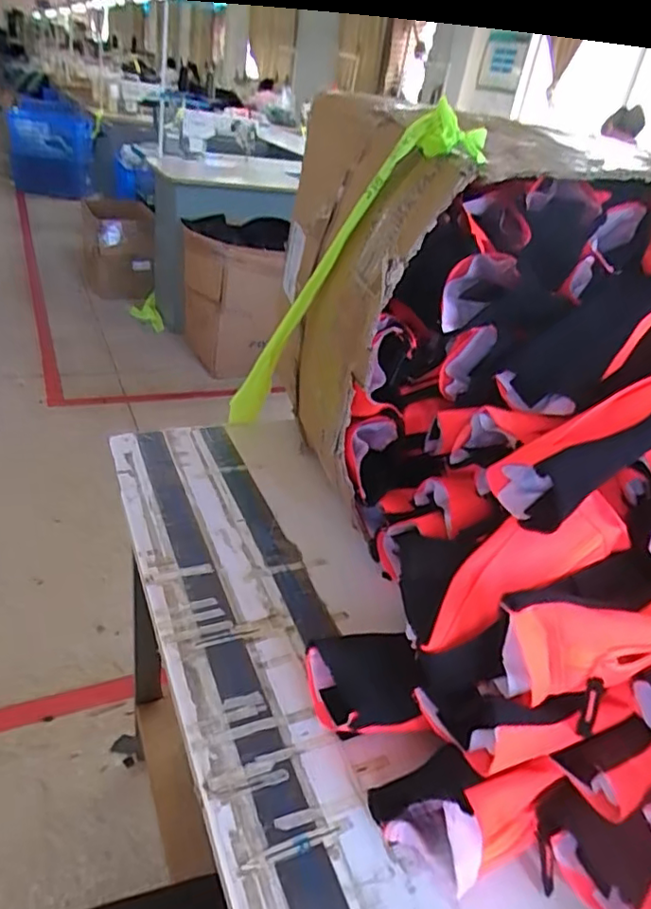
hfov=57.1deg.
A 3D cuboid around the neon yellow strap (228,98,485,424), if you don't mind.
[{"bbox_3d":[-0.012,-0.173,0.739,0.048,0.555,0.083,-24,77,-40],"label":"neon yellow strap"}]

